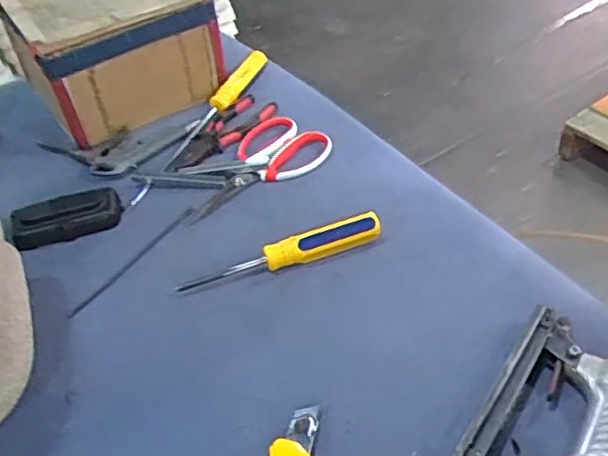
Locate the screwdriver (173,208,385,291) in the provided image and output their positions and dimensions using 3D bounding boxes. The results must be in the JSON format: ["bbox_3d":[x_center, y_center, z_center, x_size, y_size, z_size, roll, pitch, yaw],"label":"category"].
[{"bbox_3d":[-0.022,0.023,0.581,0.190,0.028,0.022,-15,45,-9],"label":"screwdriver"}]

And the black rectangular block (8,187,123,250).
[{"bbox_3d":[-0.246,-0.012,0.645,0.109,0.018,0.056,-20,46,-14],"label":"black rectangular block"}]

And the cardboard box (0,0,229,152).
[{"bbox_3d":[-0.239,-0.239,0.793,0.220,0.119,0.216,-29,49,-22],"label":"cardboard box"}]

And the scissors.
[{"bbox_3d":[-0.070,-0.073,0.690,0.202,0.016,0.102,-26,48,-20],"label":"scissors"}]

